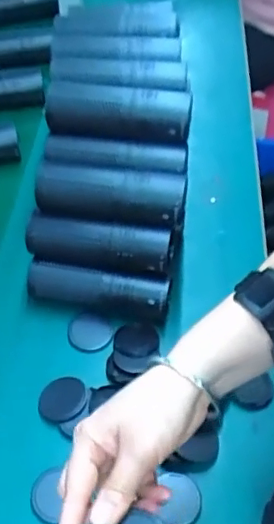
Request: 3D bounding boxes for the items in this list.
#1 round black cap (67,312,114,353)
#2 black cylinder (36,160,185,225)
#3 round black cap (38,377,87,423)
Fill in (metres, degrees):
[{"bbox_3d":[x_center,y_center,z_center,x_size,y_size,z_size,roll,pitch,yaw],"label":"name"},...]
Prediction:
[{"bbox_3d":[-0.053,0.081,0.653,0.050,0.019,0.045,-4,48,-5],"label":"round black cap"},{"bbox_3d":[-0.029,-0.075,0.620,0.160,0.047,0.049,8,48,6],"label":"black cylinder"},{"bbox_3d":[-0.078,0.143,0.591,0.051,0.010,0.051,-14,43,5],"label":"round black cap"}]

